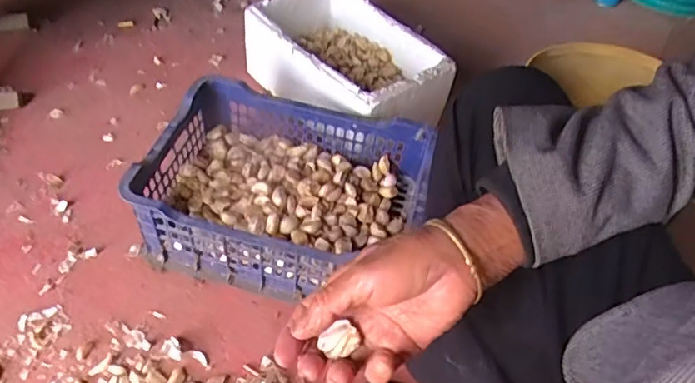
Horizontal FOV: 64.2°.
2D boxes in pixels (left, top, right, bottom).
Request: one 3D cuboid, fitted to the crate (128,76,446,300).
[{"bbox_3d":[-0.081,-0.002,0.774,0.348,0.133,0.253,13,49,7],"label":"crate"}]

